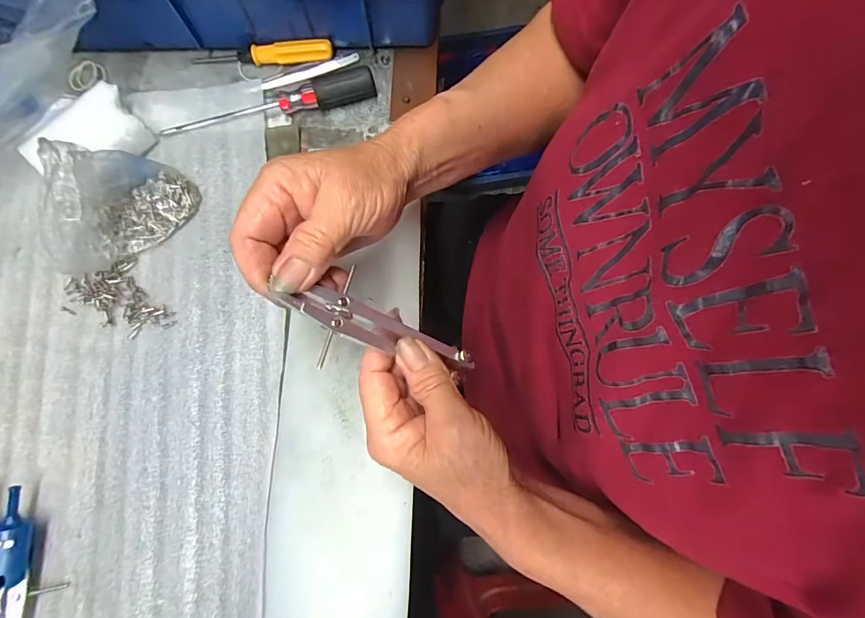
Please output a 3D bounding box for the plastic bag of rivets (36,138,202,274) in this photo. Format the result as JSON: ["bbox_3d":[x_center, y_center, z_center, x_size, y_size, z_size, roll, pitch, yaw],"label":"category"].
[{"bbox_3d":[-0.227,-0.074,0.291,0.095,0.065,0.070,-16,76,-4],"label":"plastic bag of rivets"}]

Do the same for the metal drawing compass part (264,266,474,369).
[{"bbox_3d":[-0.027,0.012,0.220,0.108,0.016,0.044,21,74,-28],"label":"metal drawing compass part"}]

